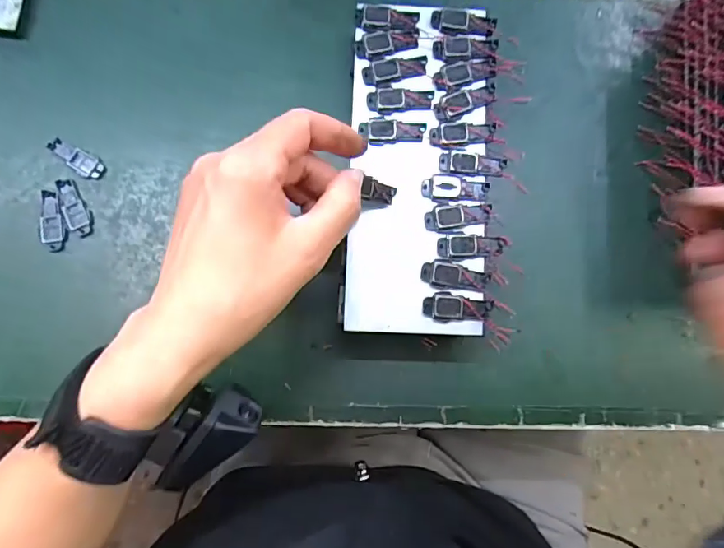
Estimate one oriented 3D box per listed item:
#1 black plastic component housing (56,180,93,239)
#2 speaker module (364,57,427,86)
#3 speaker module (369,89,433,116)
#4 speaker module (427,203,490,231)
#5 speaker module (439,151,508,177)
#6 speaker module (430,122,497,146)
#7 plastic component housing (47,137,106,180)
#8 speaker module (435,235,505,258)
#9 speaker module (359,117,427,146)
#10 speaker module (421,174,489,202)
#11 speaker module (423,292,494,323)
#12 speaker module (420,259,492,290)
[{"bbox_3d":[-0.190,-0.043,0.313,0.013,0.004,0.041,-23,87,-3],"label":"black plastic component housing"},{"bbox_3d":[0.021,-0.123,0.288,0.039,0.004,0.015,-13,84,-3],"label":"speaker module"},{"bbox_3d":[0.023,-0.104,0.286,0.039,0.004,0.016,0,84,-1],"label":"speaker module"},{"bbox_3d":[0.057,-0.035,0.281,0.039,0.004,0.014,-9,84,-2],"label":"speaker module"},{"bbox_3d":[0.066,-0.066,0.283,0.040,0.004,0.014,5,83,-1],"label":"speaker module"},{"bbox_3d":[0.061,-0.084,0.286,0.039,0.005,0.014,-4,84,-2],"label":"speaker module"},{"bbox_3d":[-0.189,-0.076,0.316,0.039,0.004,0.015,29,86,0],"label":"plastic component housing"},{"bbox_3d":[0.064,-0.016,0.279,0.039,0.004,0.013,0,84,-1],"label":"speaker module"},{"bbox_3d":[0.018,-0.085,0.285,0.038,0.004,0.016,5,83,-1],"label":"speaker module"},{"bbox_3d":[0.056,-0.051,0.283,0.039,0.004,0.015,1,83,-1],"label":"speaker module"},{"bbox_3d":[0.056,0.019,0.277,0.040,0.007,0.017,0,83,-1],"label":"speaker module"},{"bbox_3d":[0.055,0.001,0.278,0.040,0.006,0.016,4,83,-1],"label":"speaker module"}]

